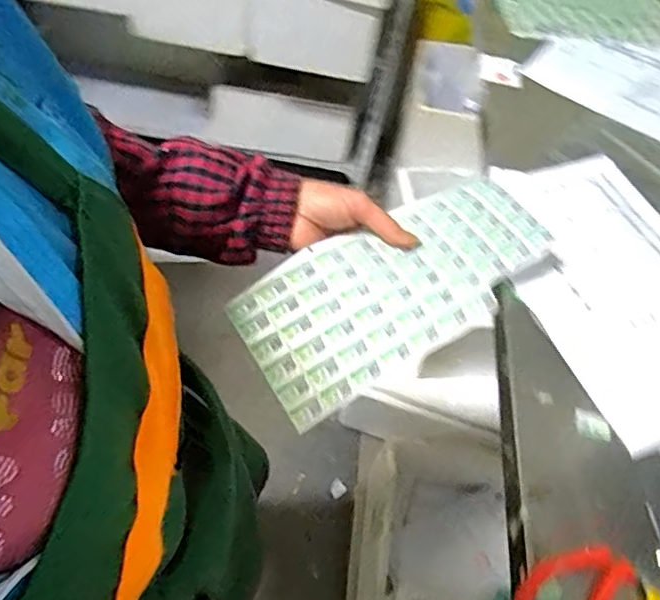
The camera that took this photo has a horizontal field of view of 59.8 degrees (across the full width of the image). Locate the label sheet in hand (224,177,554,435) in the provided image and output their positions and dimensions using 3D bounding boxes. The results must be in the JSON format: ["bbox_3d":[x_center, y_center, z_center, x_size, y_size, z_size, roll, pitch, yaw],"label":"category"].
[{"bbox_3d":[0.059,-0.013,0.493,0.274,0.018,0.124,-29,75,-12],"label":"label sheet in hand"}]

